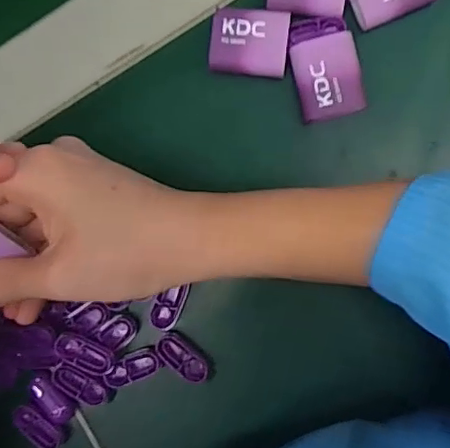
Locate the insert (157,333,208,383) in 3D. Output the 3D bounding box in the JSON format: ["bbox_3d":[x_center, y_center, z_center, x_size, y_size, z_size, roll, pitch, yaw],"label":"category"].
[{"bbox_3d":[-0.024,0.076,0.320,0.032,0.006,0.016,42,94,6],"label":"insert"}]

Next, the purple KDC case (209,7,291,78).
[{"bbox_3d":[0.014,-0.099,0.310,0.041,0.013,0.034,5,90,8],"label":"purple KDC case"}]

